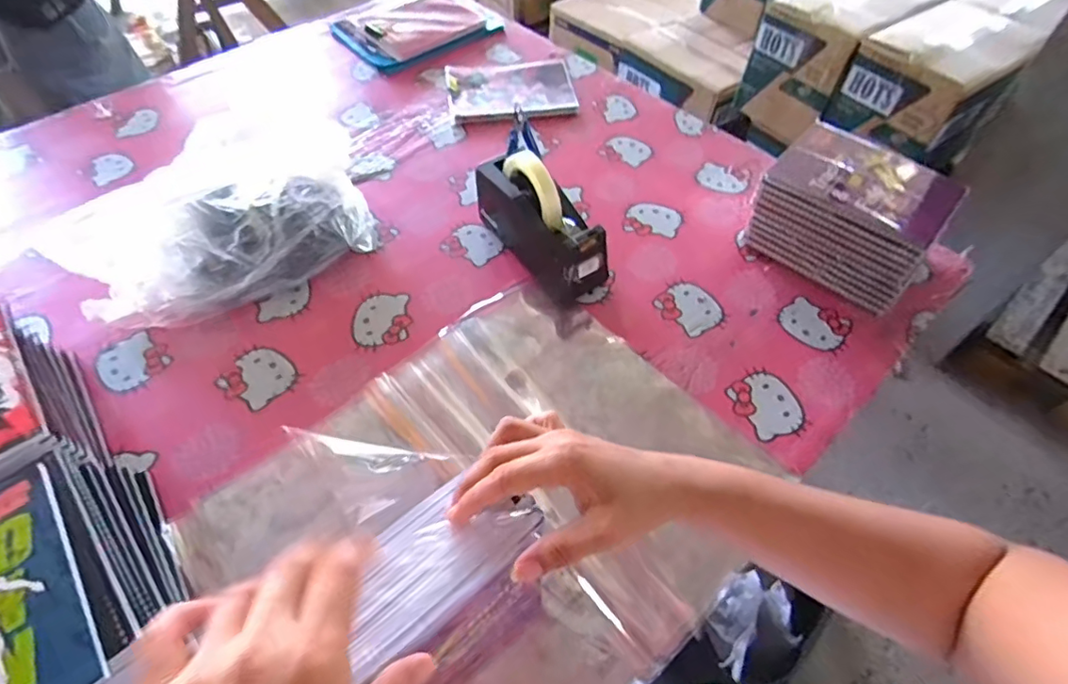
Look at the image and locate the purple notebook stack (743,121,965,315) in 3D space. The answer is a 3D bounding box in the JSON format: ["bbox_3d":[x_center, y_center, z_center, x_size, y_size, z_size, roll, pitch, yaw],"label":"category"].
[{"bbox_3d":[0.402,-0.163,0.707,0.203,0.125,0.149,39,63,23],"label":"purple notebook stack"}]

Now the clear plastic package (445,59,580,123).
[{"bbox_3d":[-0.042,-0.453,0.978,0.216,0.018,0.179,-6,56,-6],"label":"clear plastic package"}]

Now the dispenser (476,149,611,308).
[{"bbox_3d":[0.009,-0.159,0.701,0.075,0.134,0.201,-29,61,-20],"label":"dispenser"}]

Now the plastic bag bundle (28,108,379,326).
[{"bbox_3d":[-0.407,-0.163,0.715,0.358,0.101,0.238,-17,58,-13],"label":"plastic bag bundle"}]

